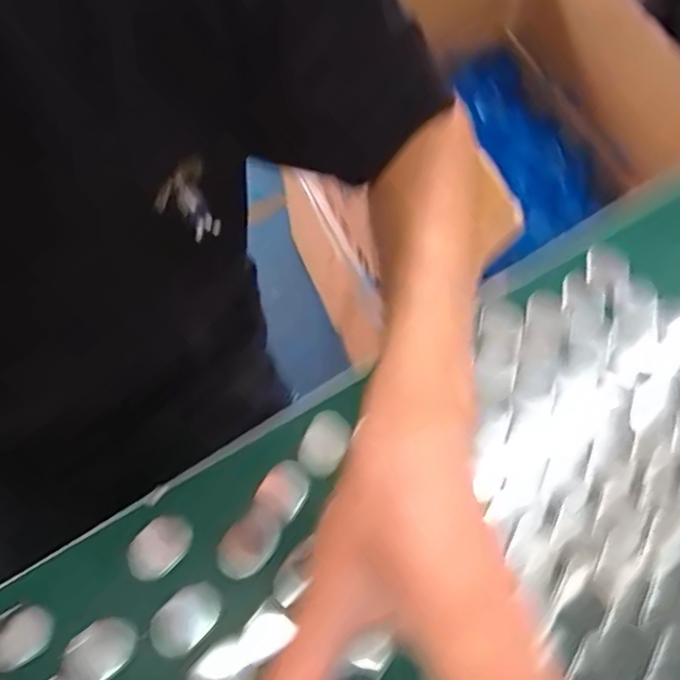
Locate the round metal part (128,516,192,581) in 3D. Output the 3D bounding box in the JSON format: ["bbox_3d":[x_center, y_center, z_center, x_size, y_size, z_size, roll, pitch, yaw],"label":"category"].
[{"bbox_3d":[-0.111,0.127,0.331,0.030,0.004,0.040,42,73,17],"label":"round metal part"}]

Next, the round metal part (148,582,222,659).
[{"bbox_3d":[-0.090,0.162,0.314,0.042,0.004,0.029,-41,71,-16],"label":"round metal part"}]

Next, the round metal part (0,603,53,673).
[{"bbox_3d":[-0.186,0.170,0.310,0.038,0.004,0.031,-30,69,-12],"label":"round metal part"}]

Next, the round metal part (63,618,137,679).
[{"bbox_3d":[-0.137,0.176,0.306,0.038,0.005,0.030,-41,71,-16],"label":"round metal part"}]

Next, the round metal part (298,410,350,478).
[{"bbox_3d":[-0.010,0.068,0.357,0.029,0.005,0.042,20,67,10],"label":"round metal part"}]

